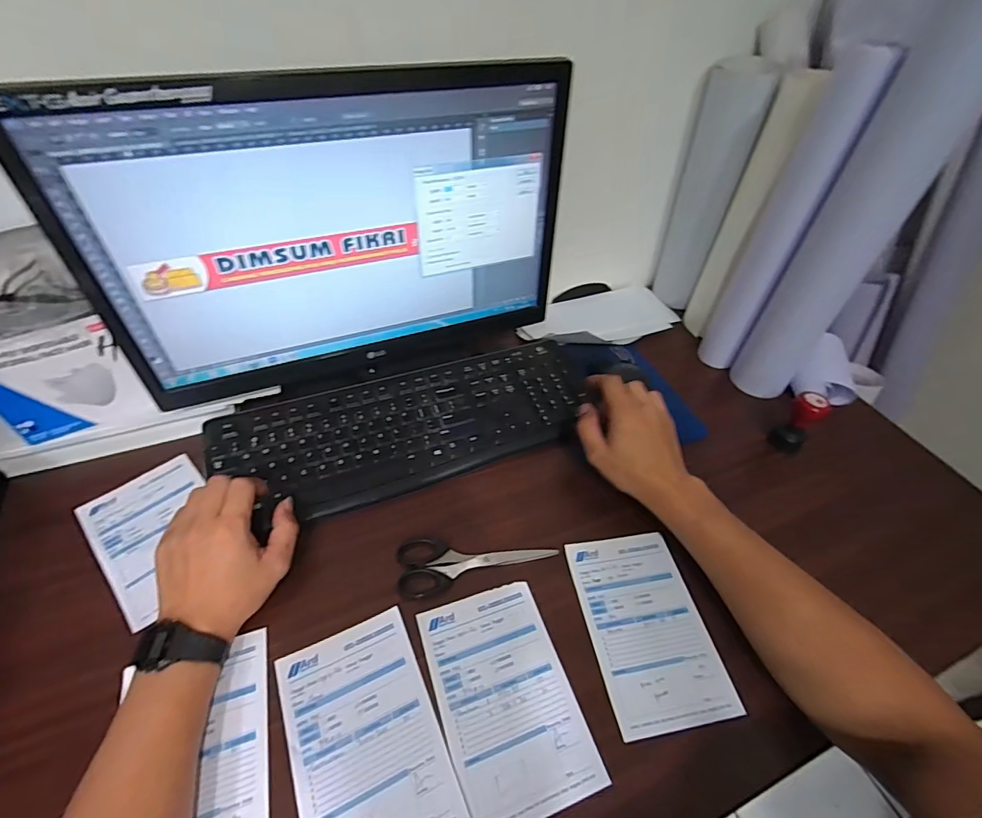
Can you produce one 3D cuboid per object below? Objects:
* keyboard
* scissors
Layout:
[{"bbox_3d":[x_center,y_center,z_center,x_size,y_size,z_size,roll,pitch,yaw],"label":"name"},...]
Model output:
[{"bbox_3d":[-0.091,0.018,0.544,0.416,0.020,0.154,-14,52,-16],"label":"keyboard"},{"bbox_3d":[-0.014,0.142,0.454,0.149,0.006,0.055,-9,49,-12],"label":"scissors"}]

